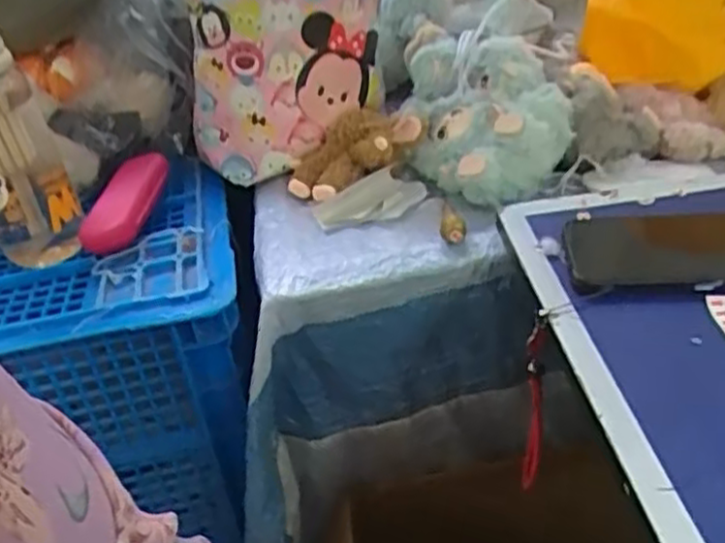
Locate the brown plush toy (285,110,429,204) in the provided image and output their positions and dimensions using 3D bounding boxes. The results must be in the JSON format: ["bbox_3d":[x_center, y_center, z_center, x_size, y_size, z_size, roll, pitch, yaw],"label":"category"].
[{"bbox_3d":[-0.005,-0.107,0.705,0.132,0.059,0.076,-10,35,-4],"label":"brown plush toy"}]

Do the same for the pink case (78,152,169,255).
[{"bbox_3d":[-0.210,-0.066,0.679,0.054,0.023,0.119,5,52,17],"label":"pink case"}]

